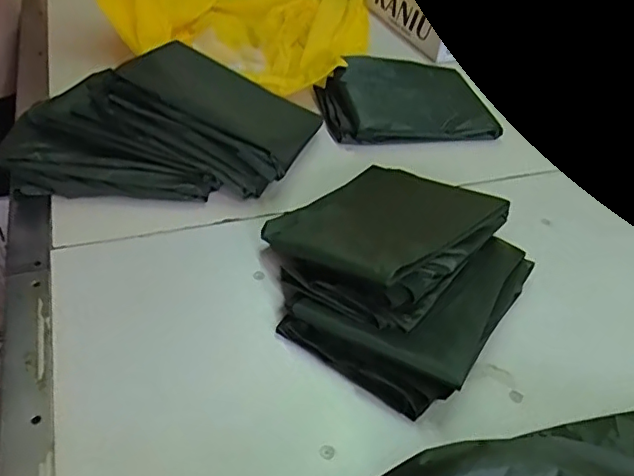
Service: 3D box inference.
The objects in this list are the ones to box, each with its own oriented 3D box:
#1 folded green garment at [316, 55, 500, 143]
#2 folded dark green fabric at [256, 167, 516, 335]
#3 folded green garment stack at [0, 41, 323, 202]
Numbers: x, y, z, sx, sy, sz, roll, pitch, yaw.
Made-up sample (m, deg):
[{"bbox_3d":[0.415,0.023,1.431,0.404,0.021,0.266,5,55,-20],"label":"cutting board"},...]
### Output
[{"bbox_3d":[0.164,-0.262,1.035,0.311,0.057,0.231,-4,43,-11],"label":"folded green garment"},{"bbox_3d":[0.087,-0.009,0.741,0.232,0.059,0.311,17,34,36],"label":"folded dark green fabric"},{"bbox_3d":[-0.221,-0.185,0.866,0.452,0.105,0.272,-2,43,-9],"label":"folded green garment stack"}]

